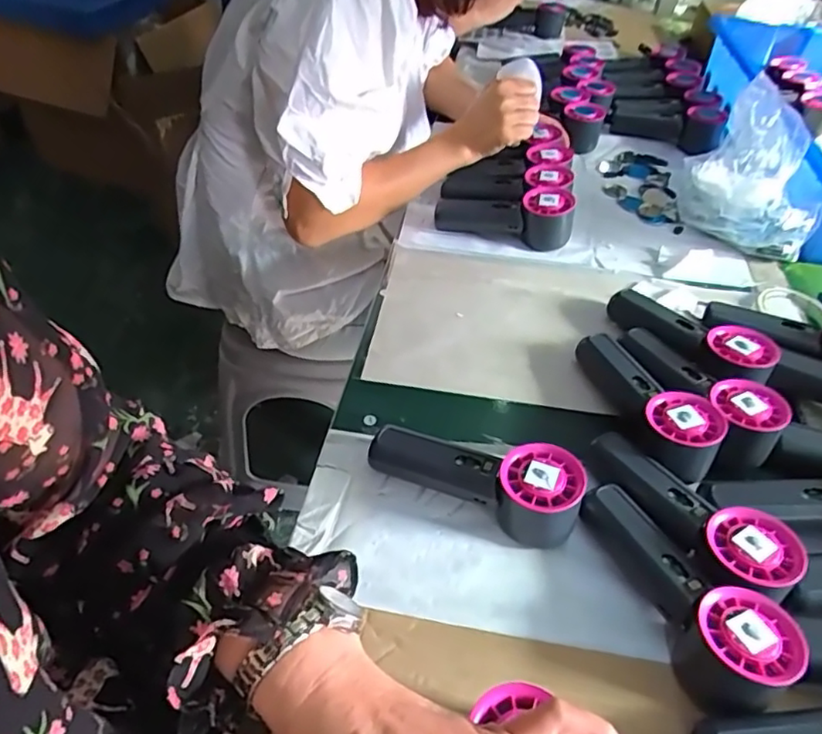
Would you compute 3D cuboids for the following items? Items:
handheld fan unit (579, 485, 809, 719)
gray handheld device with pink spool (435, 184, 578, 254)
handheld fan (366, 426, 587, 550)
[{"bbox_3d":[0.176,0.138,0.395,0.054,0.054,0.149,-13,47,-16],"label":"handheld fan unit"},{"bbox_3d":[0.107,-0.179,0.703,0.154,0.055,0.048,9,45,5],"label":"gray handheld device with pink spool"},{"bbox_3d":[0.047,0.076,0.448,0.152,0.056,0.049,22,48,18],"label":"handheld fan"}]

